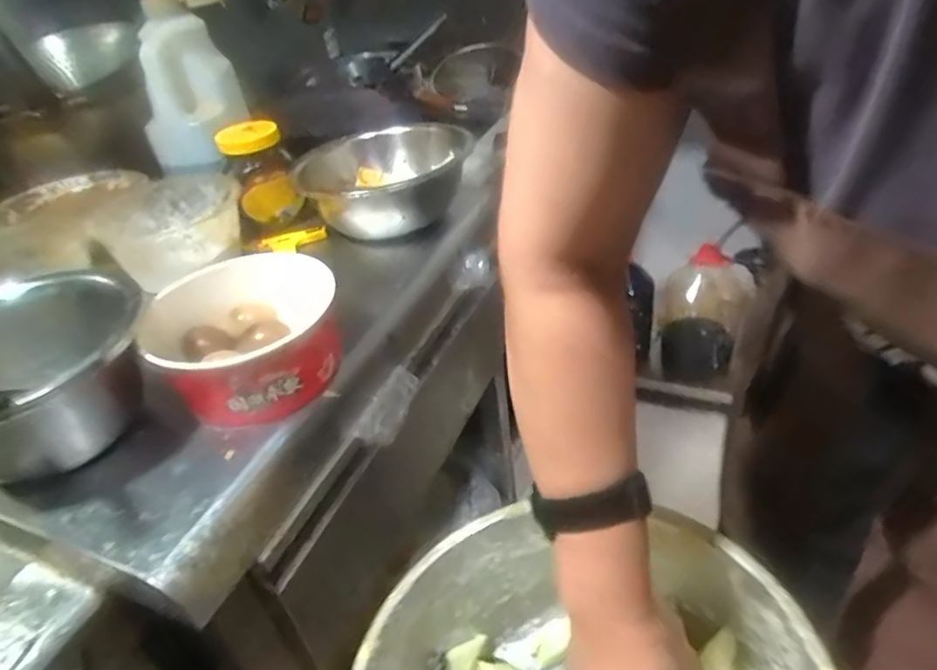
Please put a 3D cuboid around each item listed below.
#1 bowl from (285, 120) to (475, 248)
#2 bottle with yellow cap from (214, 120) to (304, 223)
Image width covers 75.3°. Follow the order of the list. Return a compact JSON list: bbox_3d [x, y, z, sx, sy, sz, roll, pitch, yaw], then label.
[{"bbox_3d":[-0.089,-0.177,0.735,0.186,0.101,0.190,-5,36,3],"label":"bowl"},{"bbox_3d":[-0.249,-0.197,0.730,0.076,0.106,0.067,-18,37,-15],"label":"bottle with yellow cap"}]

